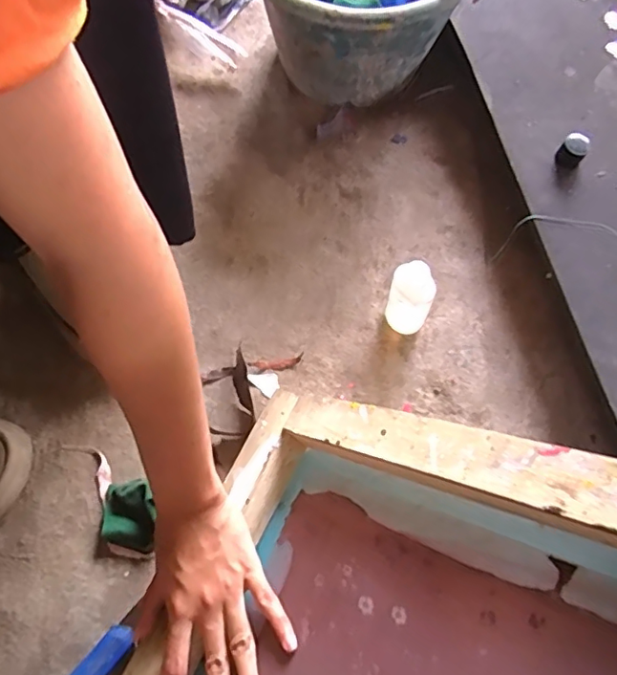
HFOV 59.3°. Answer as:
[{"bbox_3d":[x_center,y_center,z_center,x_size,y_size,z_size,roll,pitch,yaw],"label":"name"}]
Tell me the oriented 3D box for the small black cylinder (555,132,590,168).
[{"bbox_3d":[0.256,-0.182,0.521,0.025,0.018,0.029,33,73,11],"label":"small black cylinder"}]

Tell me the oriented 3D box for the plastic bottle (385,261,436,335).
[{"bbox_3d":[0.087,-0.030,0.480,0.036,0.093,0.032,17,71,4],"label":"plastic bottle"}]

